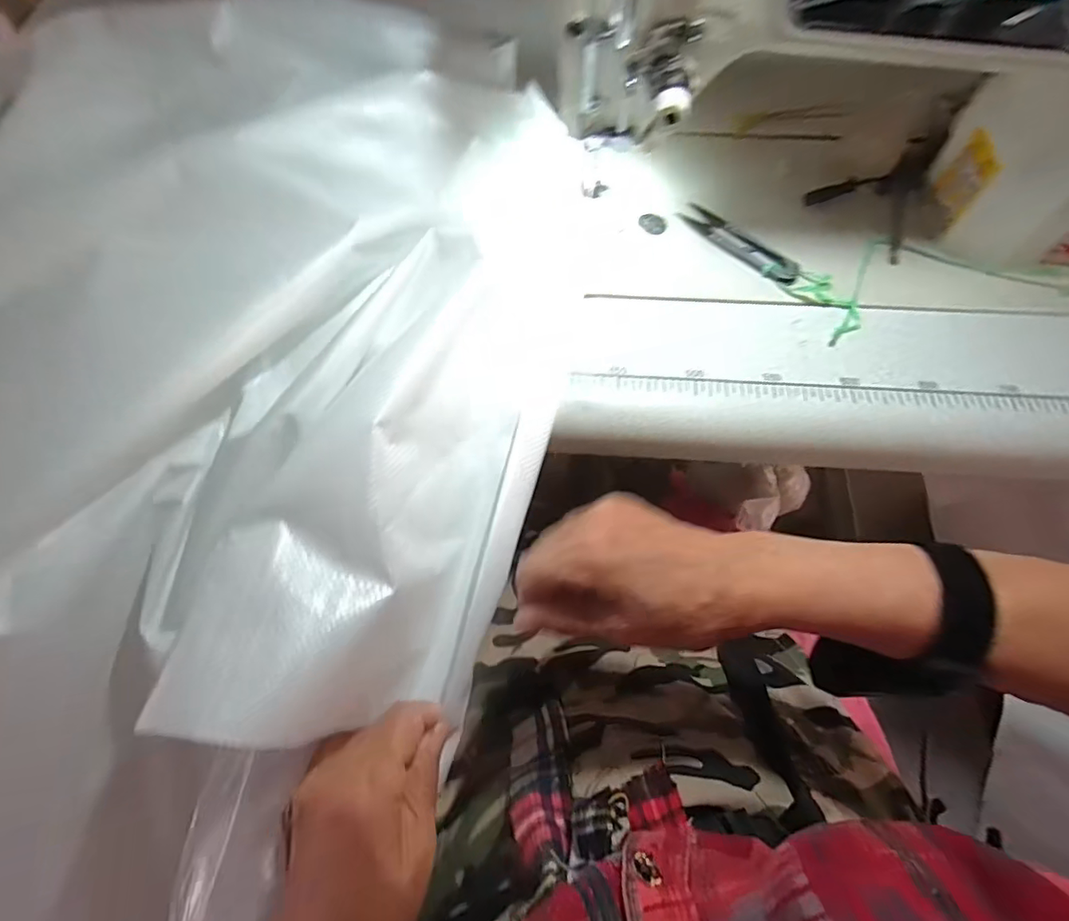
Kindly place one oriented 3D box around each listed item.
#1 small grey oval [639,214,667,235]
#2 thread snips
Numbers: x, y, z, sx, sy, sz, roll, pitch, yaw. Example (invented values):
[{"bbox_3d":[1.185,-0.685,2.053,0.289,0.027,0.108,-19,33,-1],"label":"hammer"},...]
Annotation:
[{"bbox_3d":[0.091,-0.182,0.414,0.022,0.004,0.015,23,67,10],"label":"small grey oval"},{"bbox_3d":[0.149,-0.159,0.396,0.020,0.015,0.097,-41,71,-17],"label":"thread snips"}]

